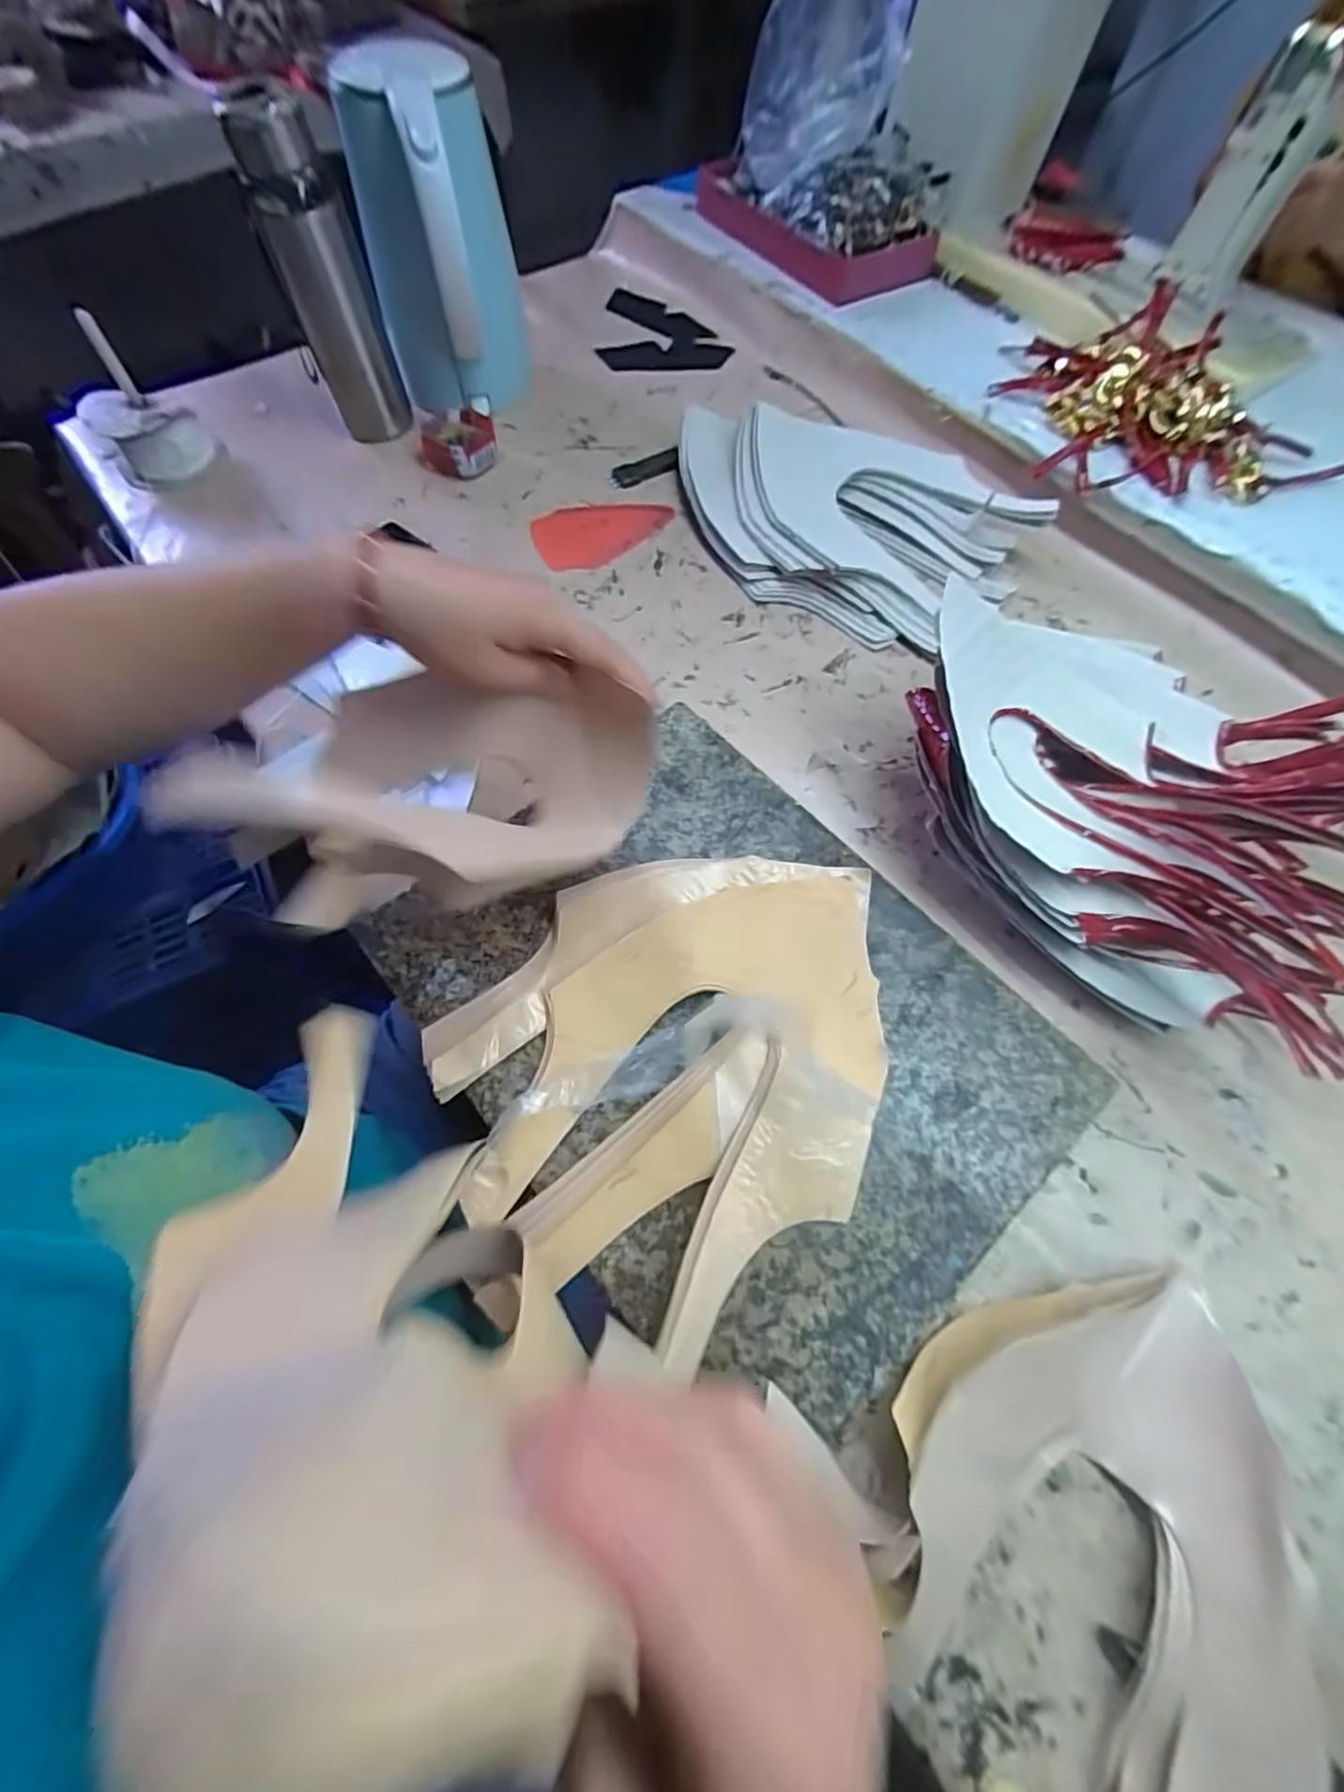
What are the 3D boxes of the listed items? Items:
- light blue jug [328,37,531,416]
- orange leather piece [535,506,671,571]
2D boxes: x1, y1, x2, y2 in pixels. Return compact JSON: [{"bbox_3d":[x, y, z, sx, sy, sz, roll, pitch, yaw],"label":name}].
[{"bbox_3d":[-0.251,-0.680,0.649,0.155,0.227,0.163,-12,66,-6],"label":"light blue jug"},{"bbox_3d":[-0.069,-0.368,0.615,0.138,0.010,0.076,-24,68,-11],"label":"orange leather piece"}]

